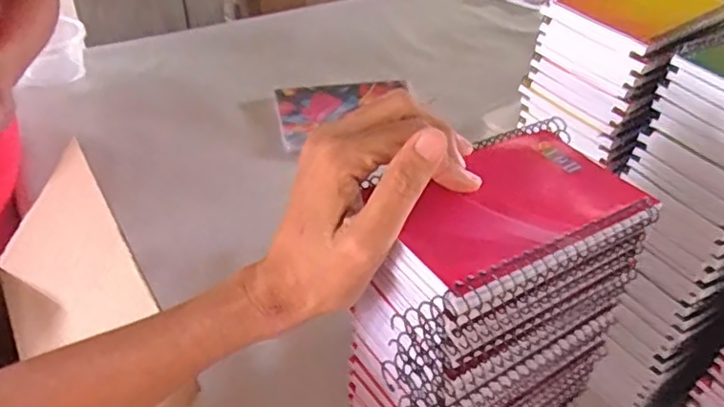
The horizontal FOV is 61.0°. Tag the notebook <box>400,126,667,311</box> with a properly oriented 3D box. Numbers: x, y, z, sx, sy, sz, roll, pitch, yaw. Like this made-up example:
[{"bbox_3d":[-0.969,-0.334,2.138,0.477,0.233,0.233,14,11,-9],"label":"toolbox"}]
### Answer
[{"bbox_3d":[0.076,0.000,0.303,0.128,0.010,0.080,-21,47,-25],"label":"notebook"}]

